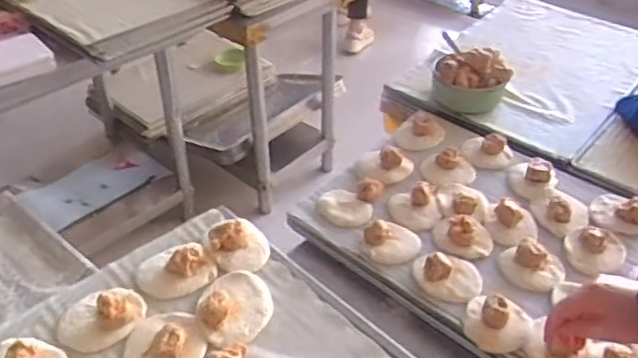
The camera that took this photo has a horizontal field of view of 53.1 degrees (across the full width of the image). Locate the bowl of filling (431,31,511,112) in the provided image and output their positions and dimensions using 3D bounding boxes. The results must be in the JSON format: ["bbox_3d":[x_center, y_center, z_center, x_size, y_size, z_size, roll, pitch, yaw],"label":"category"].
[{"bbox_3d":[0.294,-0.203,1.237,0.144,0.101,0.111,9,40,11],"label":"bowl of filling"}]

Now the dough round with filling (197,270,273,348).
[{"bbox_3d":[-0.100,0.147,0.765,0.084,0.030,0.102,-1,39,-1],"label":"dough round with filling"}]

